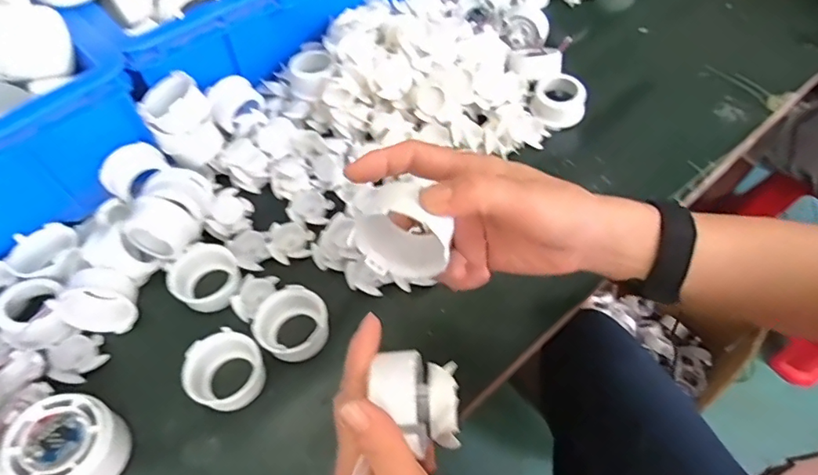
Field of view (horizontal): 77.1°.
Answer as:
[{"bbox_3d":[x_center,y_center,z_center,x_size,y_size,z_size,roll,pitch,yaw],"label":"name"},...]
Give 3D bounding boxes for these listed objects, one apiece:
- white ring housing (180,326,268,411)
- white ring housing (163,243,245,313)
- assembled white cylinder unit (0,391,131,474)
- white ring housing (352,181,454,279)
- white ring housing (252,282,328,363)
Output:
[{"bbox_3d":[-0.137,0.100,0.385,0.054,0.025,0.052,0,56,0],"label":"white ring housing"},{"bbox_3d":[-0.170,0.034,0.432,0.057,0.021,0.054,0,56,0],"label":"white ring housing"},{"bbox_3d":[-0.217,0.138,0.338,0.061,0.053,0.056,0,56,0],"label":"assembled white cylinder unit"},{"bbox_3d":[-0.005,-0.003,0.278,0.056,0.058,0.024,10,57,7],"label":"white ring housing"},{"bbox_3d":[-0.090,0.069,0.405,0.053,0.024,0.056,0,56,0],"label":"white ring housing"}]

